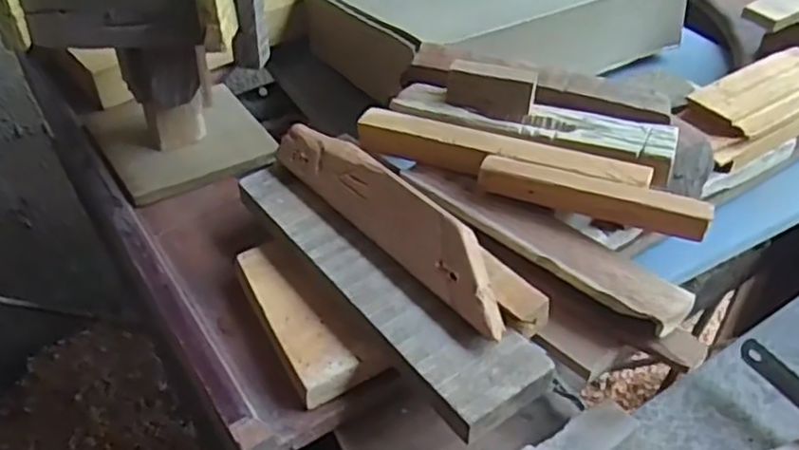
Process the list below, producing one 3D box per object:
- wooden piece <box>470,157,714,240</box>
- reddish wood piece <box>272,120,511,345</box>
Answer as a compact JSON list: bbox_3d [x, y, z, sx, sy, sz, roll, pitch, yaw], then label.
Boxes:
[{"bbox_3d":[0.106,-0.016,0.394,0.124,0.018,0.017,19,50,18],"label":"wooden piece"},{"bbox_3d":[-0.007,-0.008,0.409,0.195,0.041,0.018,37,14,37],"label":"reddish wood piece"}]

